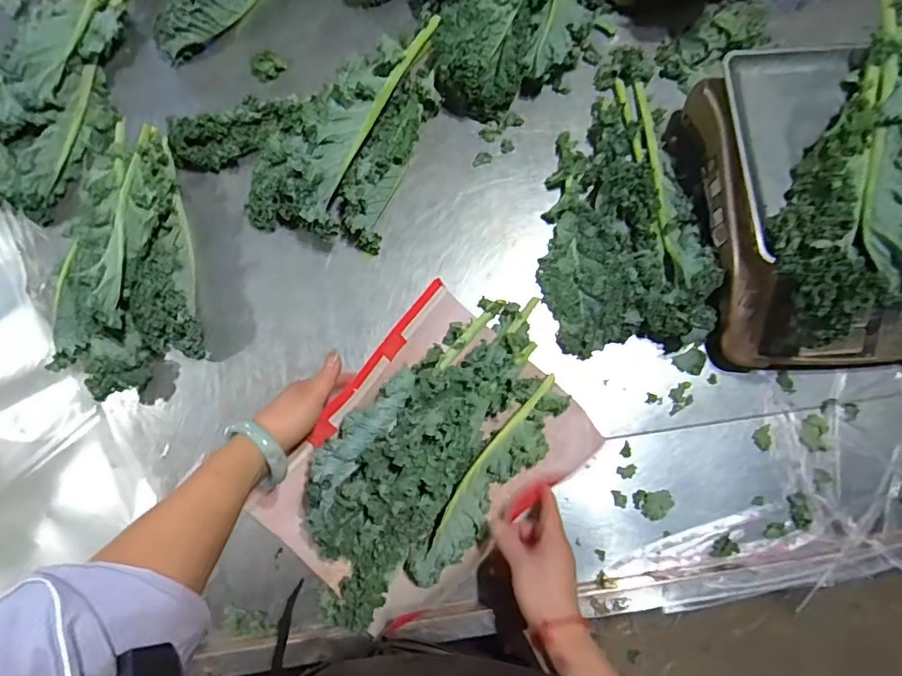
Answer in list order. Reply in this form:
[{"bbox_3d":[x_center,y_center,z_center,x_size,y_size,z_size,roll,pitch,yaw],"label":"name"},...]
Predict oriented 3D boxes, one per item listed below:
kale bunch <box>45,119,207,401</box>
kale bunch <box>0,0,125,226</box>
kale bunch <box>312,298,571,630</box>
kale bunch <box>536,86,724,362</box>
[{"bbox_3d":[-0.392,-0.097,0.617,0.159,0.080,0.314,-15,79,-3],"label":"kale bunch"},{"bbox_3d":[-0.529,-0.329,0.679,0.174,0.046,0.351,9,79,2],"label":"kale bunch"},{"bbox_3d":[-0.017,0.124,0.561,0.174,0.079,0.364,43,82,8],"label":"kale bunch"},{"bbox_3d":[0.195,-0.161,0.641,0.188,0.056,0.354,-7,79,-1],"label":"kale bunch"}]

